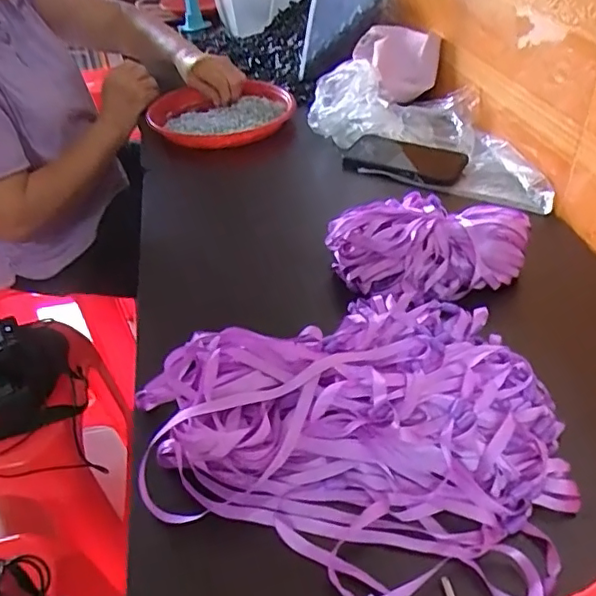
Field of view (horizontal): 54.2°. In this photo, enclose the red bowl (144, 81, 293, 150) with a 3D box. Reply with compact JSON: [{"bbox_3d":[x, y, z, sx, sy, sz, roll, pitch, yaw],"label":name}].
[{"bbox_3d":[-0.129,-0.317,0.982,0.238,0.043,0.201,-7,39,-4],"label":"red bowl"}]

